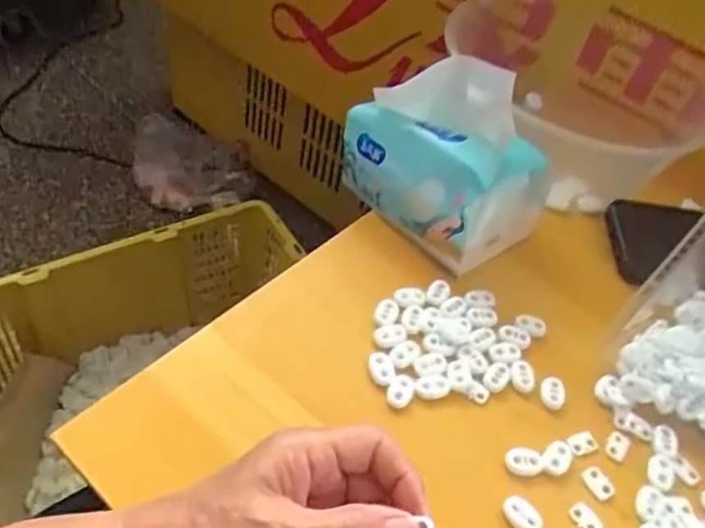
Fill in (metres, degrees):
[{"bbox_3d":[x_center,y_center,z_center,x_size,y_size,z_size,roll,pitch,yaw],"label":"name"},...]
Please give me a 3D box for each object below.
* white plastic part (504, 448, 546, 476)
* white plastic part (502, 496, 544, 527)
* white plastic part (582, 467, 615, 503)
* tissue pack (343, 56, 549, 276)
[{"bbox_3d":[0.103,0.118,0.373,0.024,0.004,0.016,4,48,-9],"label":"white plastic part"},{"bbox_3d":[0.096,0.140,0.349,0.023,0.004,0.016,41,53,22],"label":"white plastic part"},{"bbox_3d":[0.147,0.130,0.372,0.014,0.004,0.018,-17,55,-25],"label":"white plastic part"},{"bbox_3d":[0.067,-0.086,0.468,0.092,0.106,0.148,-34,64,-32],"label":"tissue pack"}]

